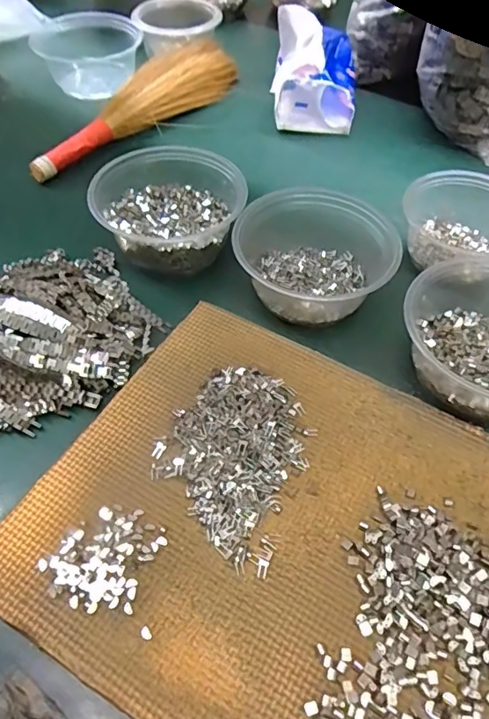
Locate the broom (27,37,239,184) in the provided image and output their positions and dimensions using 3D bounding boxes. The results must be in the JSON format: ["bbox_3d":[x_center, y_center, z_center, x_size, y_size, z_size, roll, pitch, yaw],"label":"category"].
[{"bbox_3d":[-0.122,-0.300,0.615,0.066,0.059,0.318,30,60,20],"label":"broom"}]

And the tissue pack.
[{"bbox_3d":[0.087,-0.355,0.633,0.102,0.099,0.147,6,55,5],"label":"tissue pack"}]

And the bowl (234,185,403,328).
[{"bbox_3d":[0.062,-0.092,0.439,0.132,0.051,0.123,0,54,0],"label":"bowl"}]

